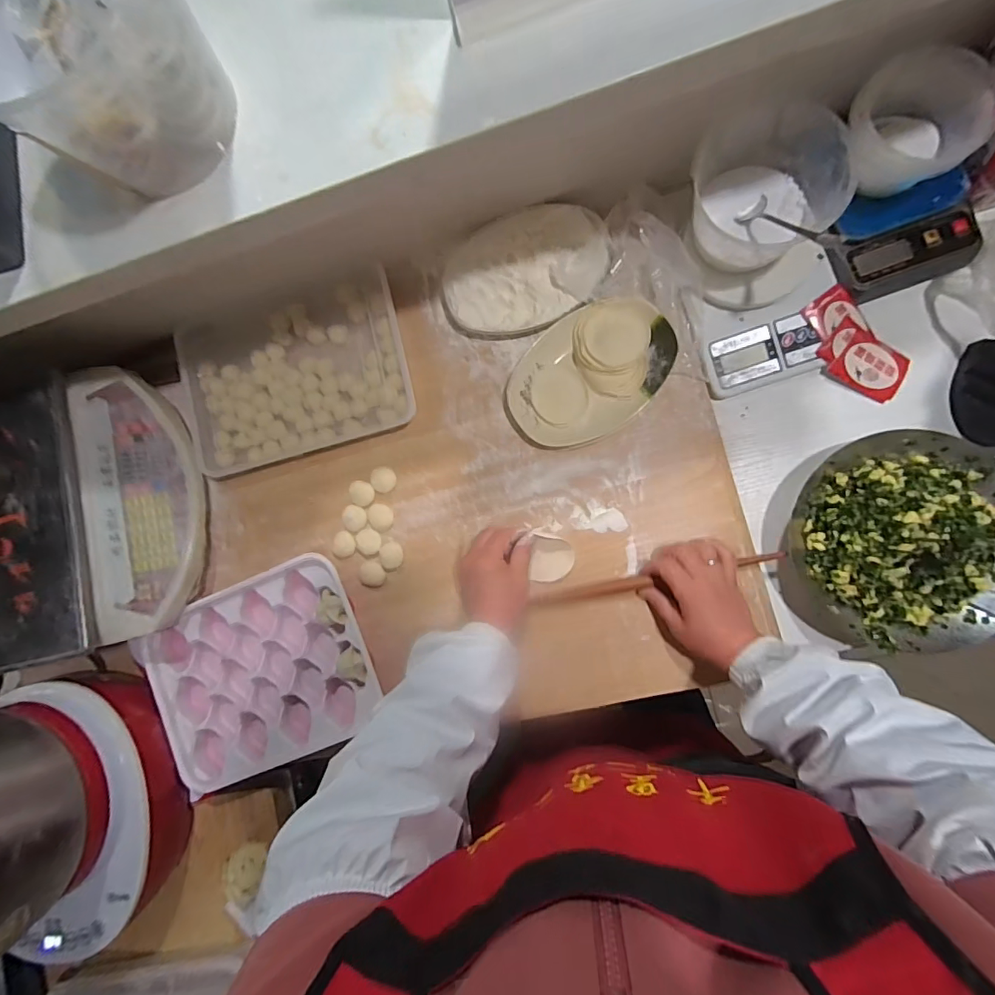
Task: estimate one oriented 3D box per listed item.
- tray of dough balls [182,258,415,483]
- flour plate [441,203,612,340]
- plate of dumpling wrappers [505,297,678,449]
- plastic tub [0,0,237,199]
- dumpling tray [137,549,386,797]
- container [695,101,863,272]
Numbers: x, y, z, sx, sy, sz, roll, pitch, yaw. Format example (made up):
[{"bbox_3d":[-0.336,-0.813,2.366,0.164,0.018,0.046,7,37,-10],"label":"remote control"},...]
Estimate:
[{"bbox_3d":[-0.255,-0.156,0.605,0.288,0.034,0.199,-13,85,7],"label":"tray of dough balls"},{"bbox_3d":[0.031,-0.262,0.555,0.195,0.046,0.131,-28,84,6],"label":"flour plate"},{"bbox_3d":[0.104,-0.142,0.544,0.192,0.031,0.132,-36,83,5],"label":"plate of dumpling wrappers"},{"bbox_3d":[-0.281,-0.305,0.319,0.156,0.111,0.154,0,87,8],"label":"plastic tub"},{"bbox_3d":[-0.289,0.215,0.589,0.278,0.038,0.223,-22,84,6],"label":"dumpling tray"},{"bbox_3d":[0.271,-0.303,0.486,0.136,0.112,0.108,-19,85,7],"label":"container"}]

